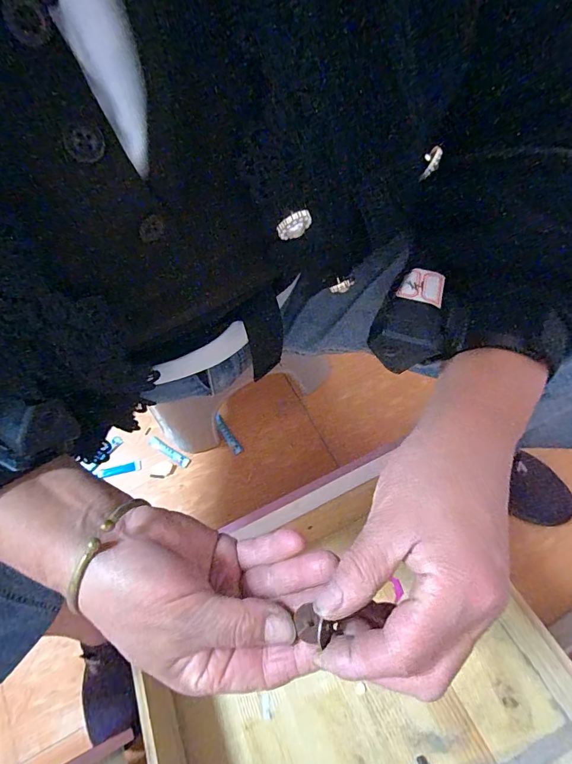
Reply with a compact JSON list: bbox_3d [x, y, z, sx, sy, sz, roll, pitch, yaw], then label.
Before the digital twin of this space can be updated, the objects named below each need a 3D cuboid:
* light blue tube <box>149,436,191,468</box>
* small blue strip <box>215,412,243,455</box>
[{"bbox_3d":[-0.207,0.124,0.727,0.086,0.009,0.017,30,72,14],"label":"light blue tube"},{"bbox_3d":[-0.100,0.088,0.702,0.016,0.004,0.077,-30,81,-14],"label":"small blue strip"}]

